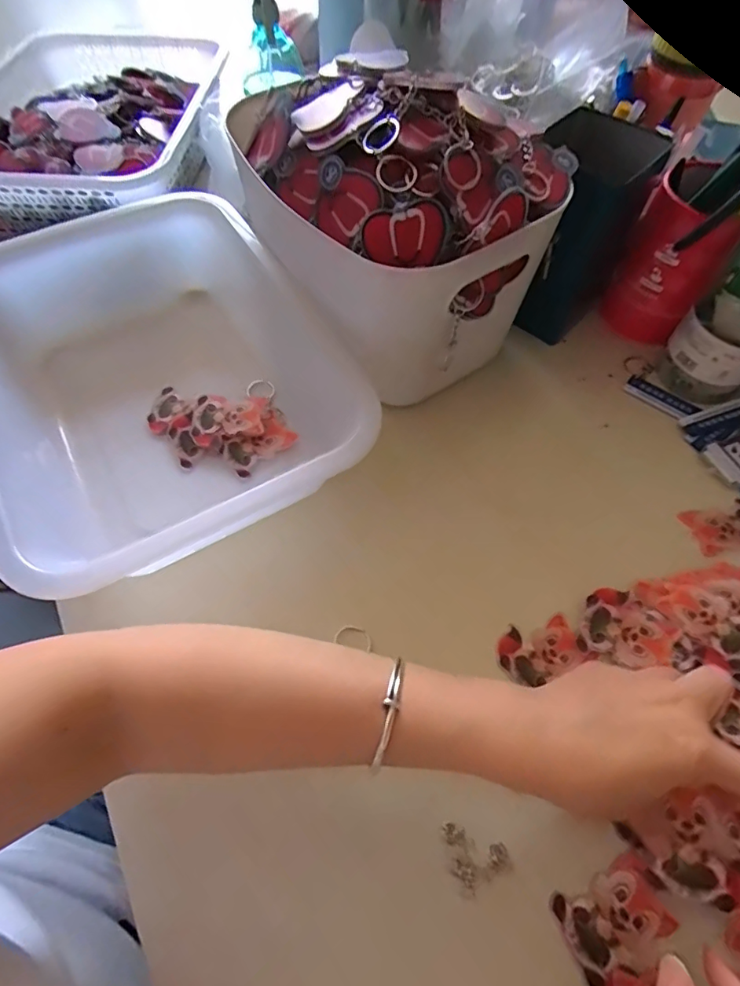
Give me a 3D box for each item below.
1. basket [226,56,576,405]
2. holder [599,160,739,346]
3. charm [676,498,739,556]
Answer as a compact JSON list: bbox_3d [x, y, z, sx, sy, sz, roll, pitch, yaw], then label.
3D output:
[{"bbox_3d":[0.018,-0.219,0.402,0.181,0.187,0.243,-28,65,-16],"label":"basket"},{"bbox_3d":[0.267,-0.211,0.443,0.069,0.116,0.087,23,63,12],"label":"holder"},{"bbox_3d":[0.276,0.031,0.378,0.058,0.005,0.048,-11,61,-7],"label":"charm"}]

